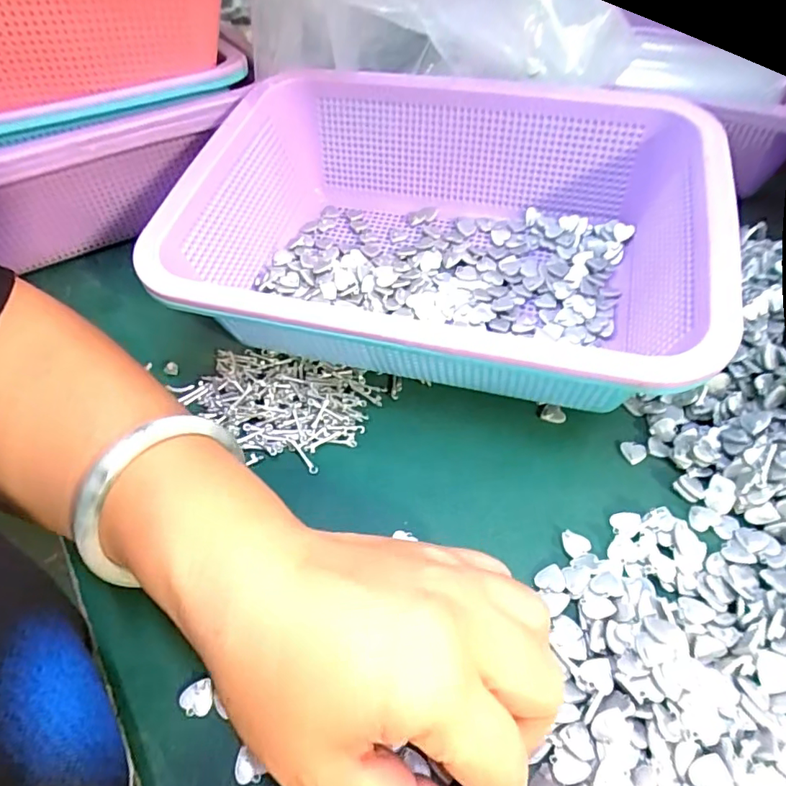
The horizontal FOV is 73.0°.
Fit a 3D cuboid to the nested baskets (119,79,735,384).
[{"bbox_3d":[0.025,-0.079,0.298,0.269,0.098,0.202,13,52,13],"label":"nested baskets"}]

